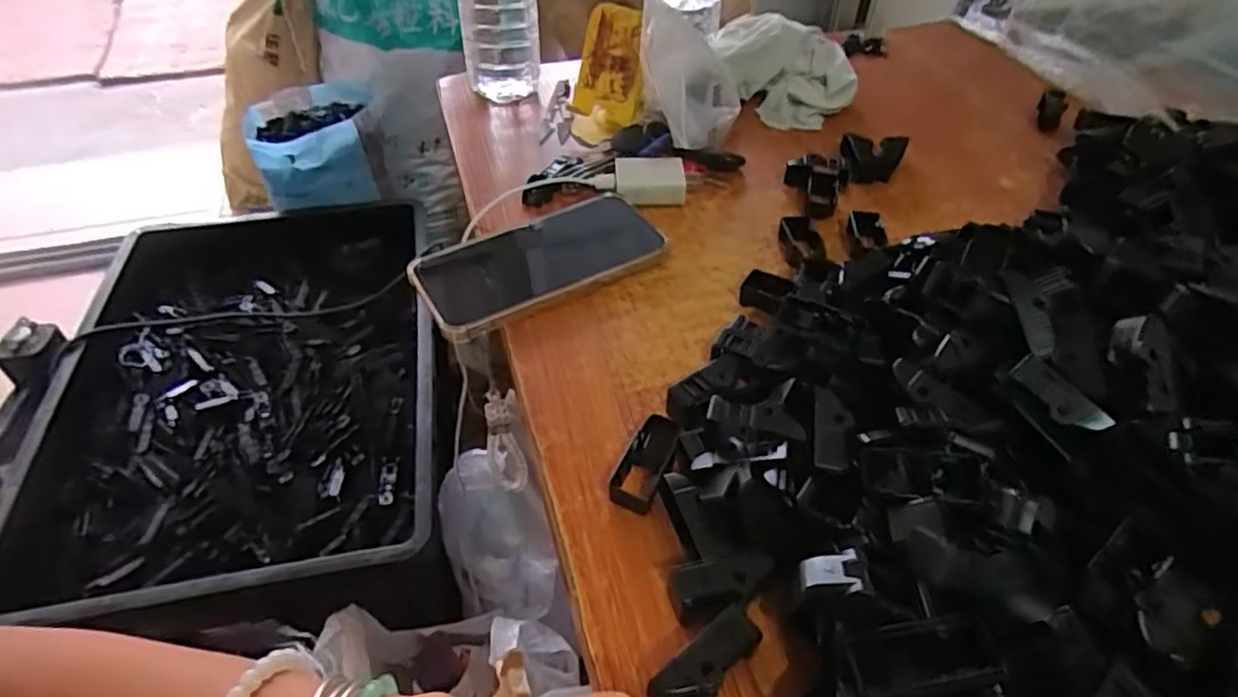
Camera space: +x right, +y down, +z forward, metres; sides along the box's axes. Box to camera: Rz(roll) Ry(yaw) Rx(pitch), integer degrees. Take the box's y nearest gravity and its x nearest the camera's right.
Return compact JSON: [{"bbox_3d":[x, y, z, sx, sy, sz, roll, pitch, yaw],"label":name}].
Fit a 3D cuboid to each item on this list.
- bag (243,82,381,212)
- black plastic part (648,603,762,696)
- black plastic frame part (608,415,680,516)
[{"bbox_3d":[-0.457,-0.297,1.048,0.178,0.131,0.166,-8,46,-8],"label":"bag"},{"bbox_3d":[0.036,0.131,0.281,0.051,0.023,0.018,-31,53,-27],"label":"black plastic part"},{"bbox_3d":[0.014,0.059,0.355,0.023,0.019,0.049,18,48,17],"label":"black plastic frame part"}]

